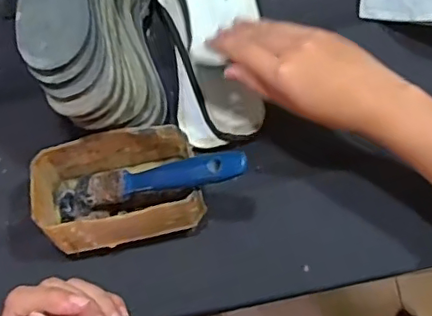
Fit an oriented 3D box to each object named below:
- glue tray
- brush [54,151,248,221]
[{"bbox_3d":[-0.074,0.026,0.468,0.129,0.067,0.084,-12,73,-3],"label":"glue tray"},{"bbox_3d":[-0.056,0.020,0.451,0.180,0.014,0.030,-13,70,31],"label":"brush"}]

